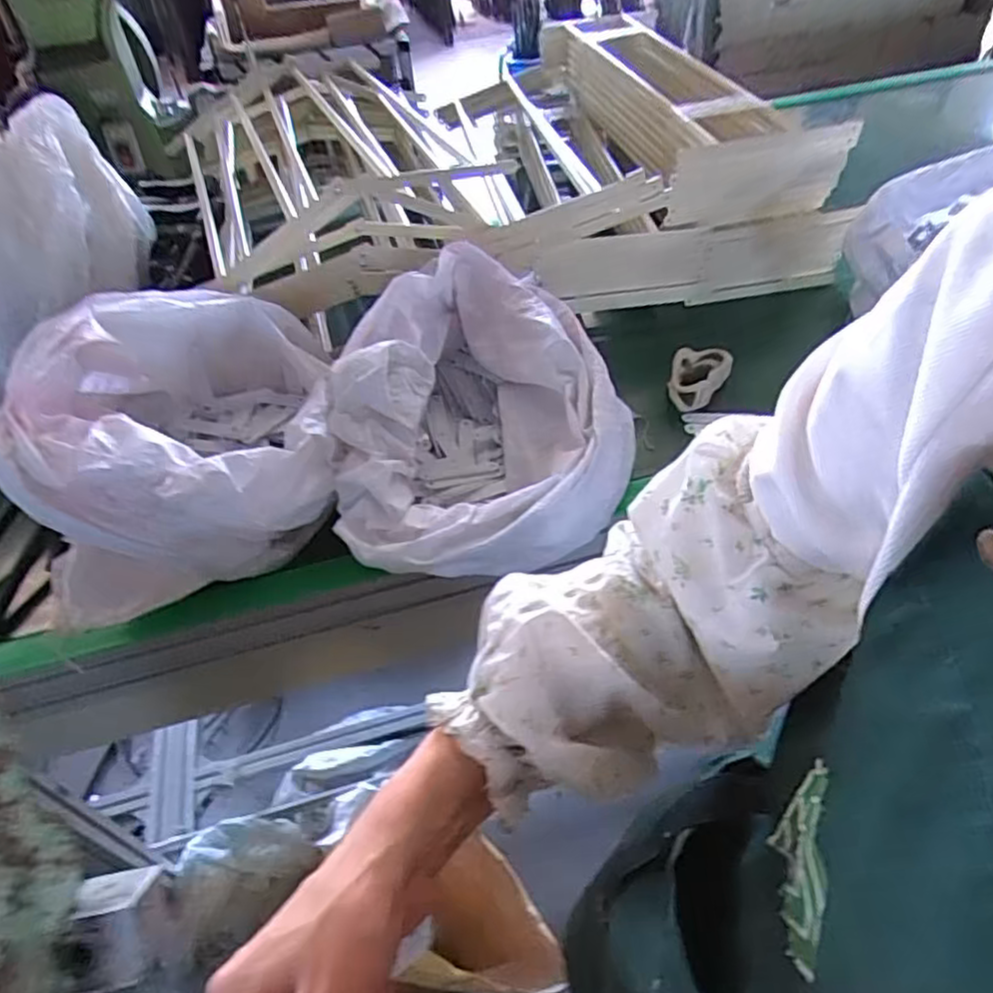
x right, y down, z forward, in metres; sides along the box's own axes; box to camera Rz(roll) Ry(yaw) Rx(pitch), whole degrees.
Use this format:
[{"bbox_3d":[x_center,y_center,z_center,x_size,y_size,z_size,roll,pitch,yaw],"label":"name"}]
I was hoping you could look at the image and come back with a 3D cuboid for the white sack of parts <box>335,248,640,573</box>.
[{"bbox_3d":[-0.030,-0.103,0.731,0.296,0.159,0.381,-14,46,-7],"label":"white sack of parts"}]

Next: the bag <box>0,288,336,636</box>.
[{"bbox_3d":[-0.317,-0.067,0.682,0.272,0.195,0.303,-13,46,-6],"label":"bag"}]

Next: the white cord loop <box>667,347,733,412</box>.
[{"bbox_3d":[0.254,-0.153,0.842,0.065,0.039,0.100,16,50,20],"label":"white cord loop"}]

